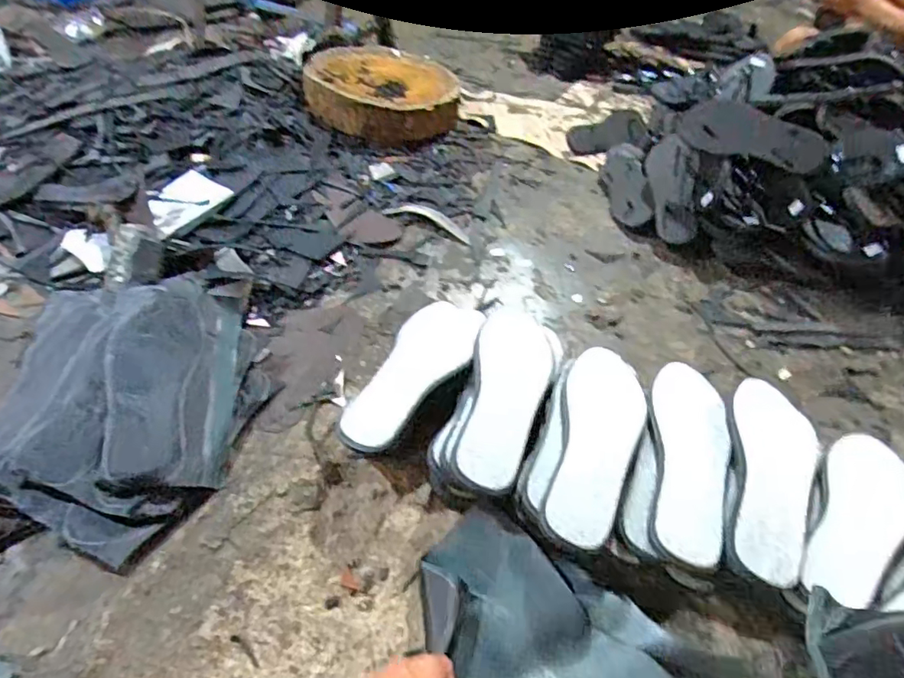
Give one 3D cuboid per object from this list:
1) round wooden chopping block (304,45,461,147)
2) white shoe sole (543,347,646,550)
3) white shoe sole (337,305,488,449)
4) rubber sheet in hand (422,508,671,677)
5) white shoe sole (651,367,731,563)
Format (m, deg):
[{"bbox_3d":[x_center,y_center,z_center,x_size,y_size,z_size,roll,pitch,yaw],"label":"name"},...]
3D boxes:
[{"bbox_3d":[-0.160,-0.591,1.306,0.338,0.105,0.384,20,46,10],"label":"round wooden chopping block"},{"bbox_3d":[0.160,0.107,0.607,0.092,0.018,0.241,17,48,9],"label":"white shoe sole"},{"bbox_3d":[-0.041,0.036,0.686,0.100,0.018,0.259,20,46,10],"label":"white shoe sole"},{"bbox_3d":[0.060,0.301,0.508,0.186,0.028,0.263,-33,58,-31],"label":"rubber sheet in hand"},{"bbox_3d":[0.266,0.127,0.606,0.082,0.020,0.238,13,47,5],"label":"white shoe sole"}]

